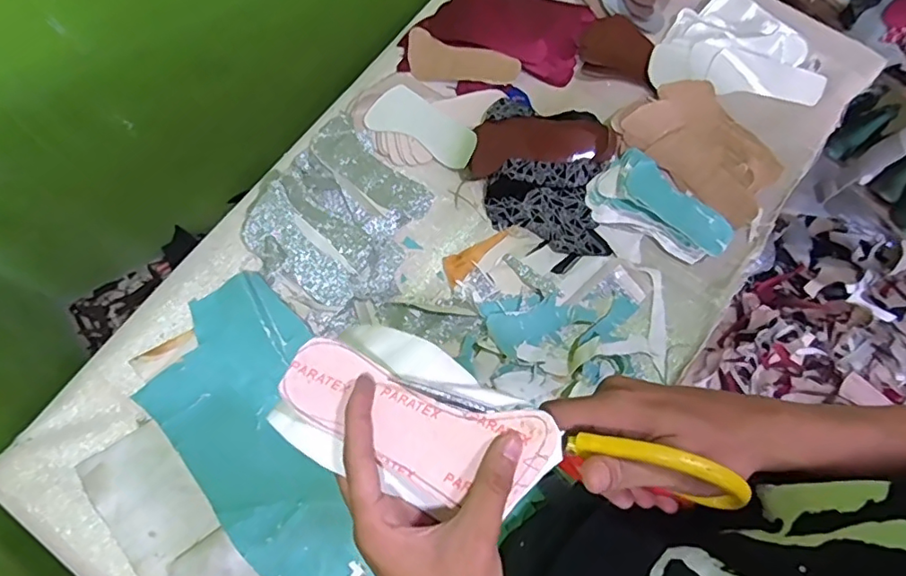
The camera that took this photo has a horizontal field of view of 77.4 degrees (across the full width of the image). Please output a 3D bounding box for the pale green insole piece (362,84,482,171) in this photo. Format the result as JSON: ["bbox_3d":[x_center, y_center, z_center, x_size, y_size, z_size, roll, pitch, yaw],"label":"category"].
[{"bbox_3d":[-0.039,-0.225,0.781,0.155,0.012,0.069,27,95,7],"label":"pale green insole piece"}]

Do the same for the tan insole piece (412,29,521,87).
[{"bbox_3d":[0.012,-0.327,0.832,0.165,0.009,0.064,20,104,4],"label":"tan insole piece"}]

